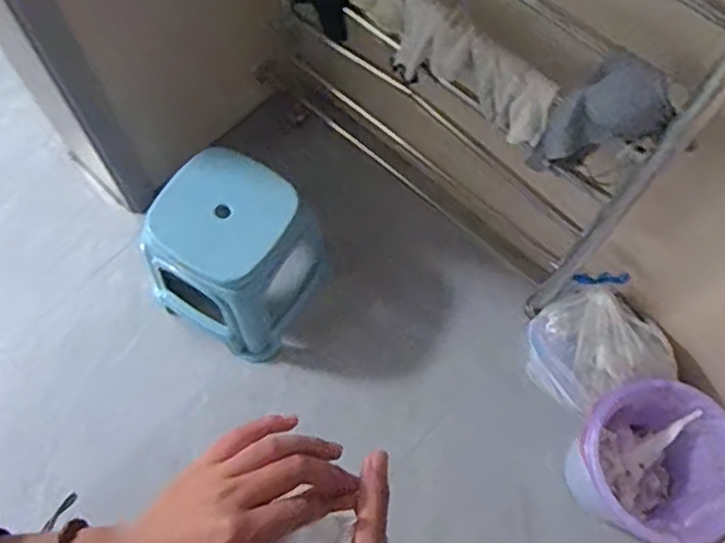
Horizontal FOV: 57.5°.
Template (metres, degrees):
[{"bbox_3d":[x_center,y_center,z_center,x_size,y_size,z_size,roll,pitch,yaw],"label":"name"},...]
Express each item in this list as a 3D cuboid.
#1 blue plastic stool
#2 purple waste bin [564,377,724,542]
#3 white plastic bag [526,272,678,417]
[{"bbox_3d":[-0.267,-0.028,1.361,0.298,0.304,0.293,32,71,10],"label":"blue plastic stool"},{"bbox_3d":[0.528,0.354,1.243,0.250,0.272,0.261,1,69,-1],"label":"purple waste bin"},{"bbox_3d":[0.474,0.153,1.352,0.227,0.171,0.245,-33,73,-13],"label":"white plastic bag"}]

